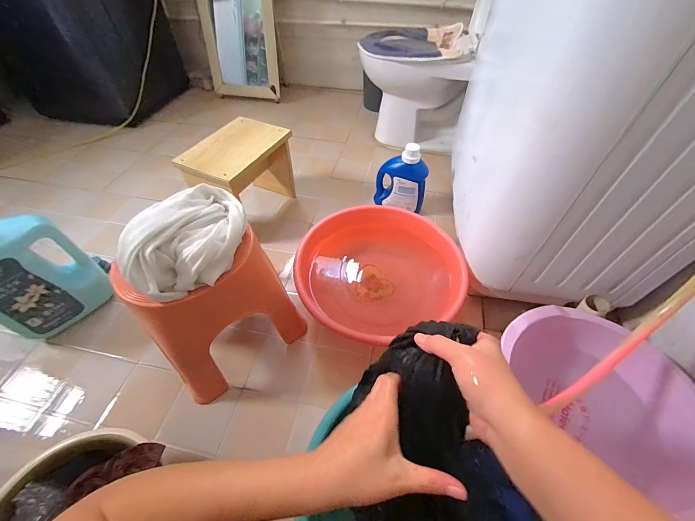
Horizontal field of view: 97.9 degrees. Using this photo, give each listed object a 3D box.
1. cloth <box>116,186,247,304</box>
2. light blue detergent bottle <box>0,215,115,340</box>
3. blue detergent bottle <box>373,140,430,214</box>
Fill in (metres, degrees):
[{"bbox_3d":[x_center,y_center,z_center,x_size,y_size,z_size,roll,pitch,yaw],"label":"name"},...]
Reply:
[{"bbox_3d":[-0.282,-0.047,0.556,0.145,0.104,0.249,23,54,19],"label":"cloth"},{"bbox_3d":[-0.798,0.040,0.758,0.147,0.296,0.223,19,53,16],"label":"light blue detergent bottle"},{"bbox_3d":[0.196,-0.299,1.082,0.183,0.226,0.104,11,51,10],"label":"blue detergent bottle"}]

